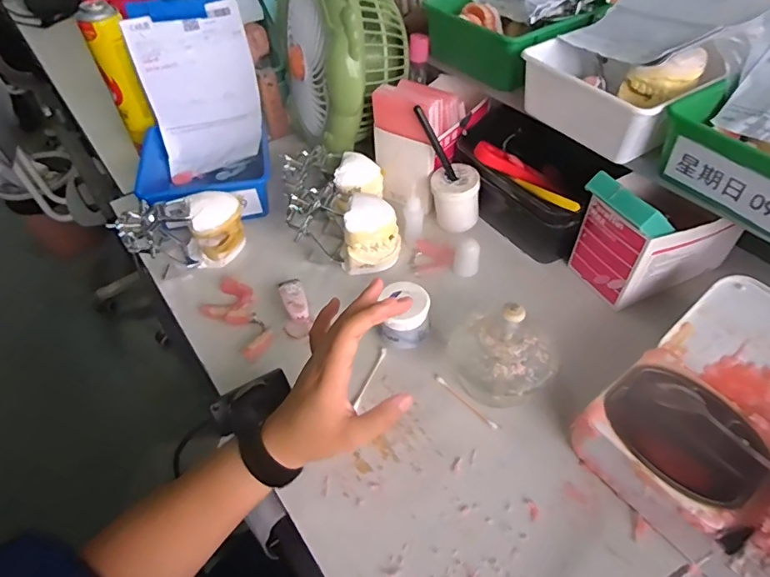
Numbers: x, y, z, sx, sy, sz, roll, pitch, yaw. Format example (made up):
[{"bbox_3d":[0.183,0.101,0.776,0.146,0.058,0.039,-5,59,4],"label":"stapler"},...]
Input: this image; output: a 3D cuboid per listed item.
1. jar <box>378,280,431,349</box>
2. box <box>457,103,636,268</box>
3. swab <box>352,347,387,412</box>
[{"bbox_3d":[0.021,0.026,0.491,0.047,0.046,0.049,-1,49,1],"label":"jar"},{"bbox_3d":[0.177,-0.136,0.602,0.133,0.100,0.197,-34,56,-25],"label":"box"},{"bbox_3d":[-0.013,0.086,0.480,0.006,0.004,0.070,17,51,16],"label":"swab"}]

